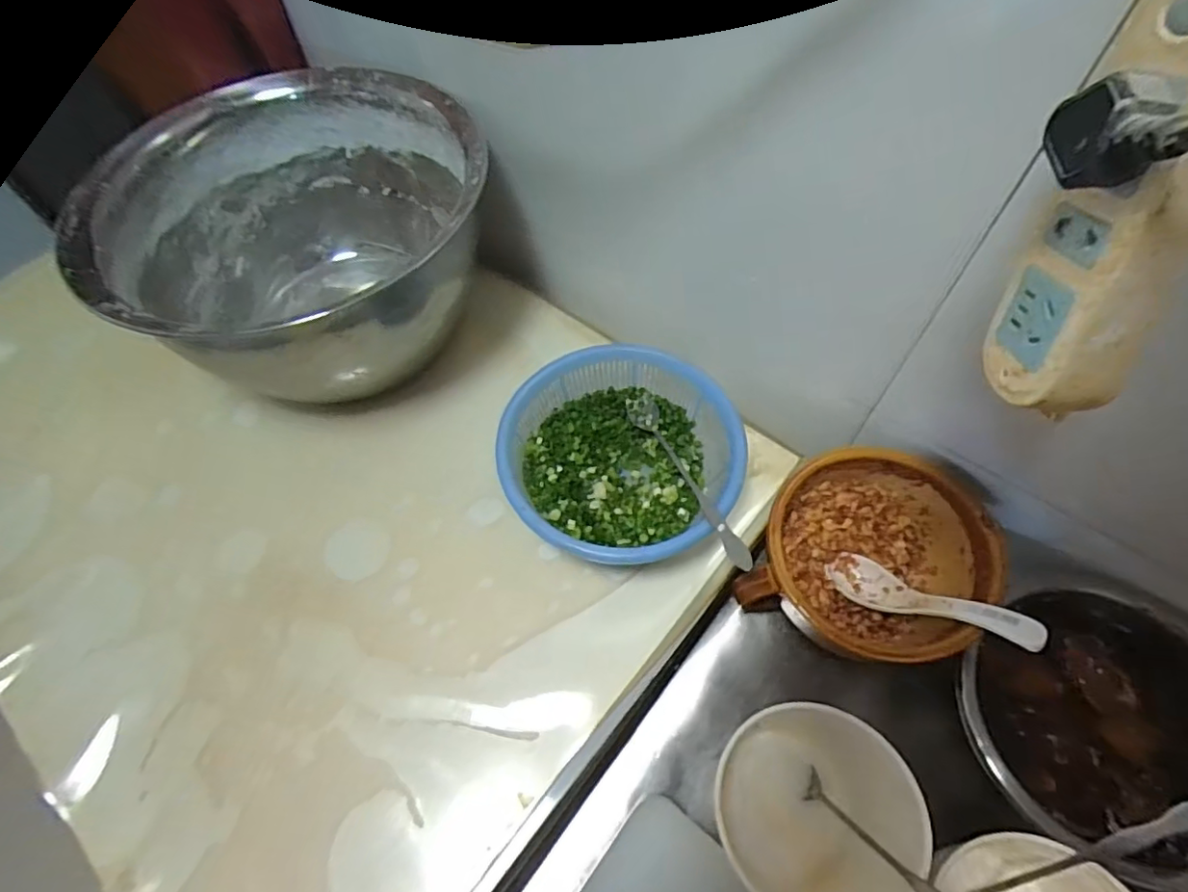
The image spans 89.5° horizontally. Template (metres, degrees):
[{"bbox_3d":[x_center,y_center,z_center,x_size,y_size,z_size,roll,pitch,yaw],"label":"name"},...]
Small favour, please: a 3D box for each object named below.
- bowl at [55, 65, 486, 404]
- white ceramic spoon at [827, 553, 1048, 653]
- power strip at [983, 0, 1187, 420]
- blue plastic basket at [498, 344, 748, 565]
[{"bbox_3d":[-0.245,-0.177,0.543,0.300,0.165,0.300,0,60,0],"label":"bowl"},{"bbox_3d":[0.229,0.106,0.415,0.033,0.138,0.026,-43,113,-21],"label":"white ceramic spoon"},{"bbox_3d":[0.183,-0.087,0.200,0.030,0.162,0.054,3,38,2],"label":"power strip"},{"bbox_3d":[0.020,0.011,0.472,0.171,0.068,0.178,0,60,0],"label":"blue plastic basket"}]

